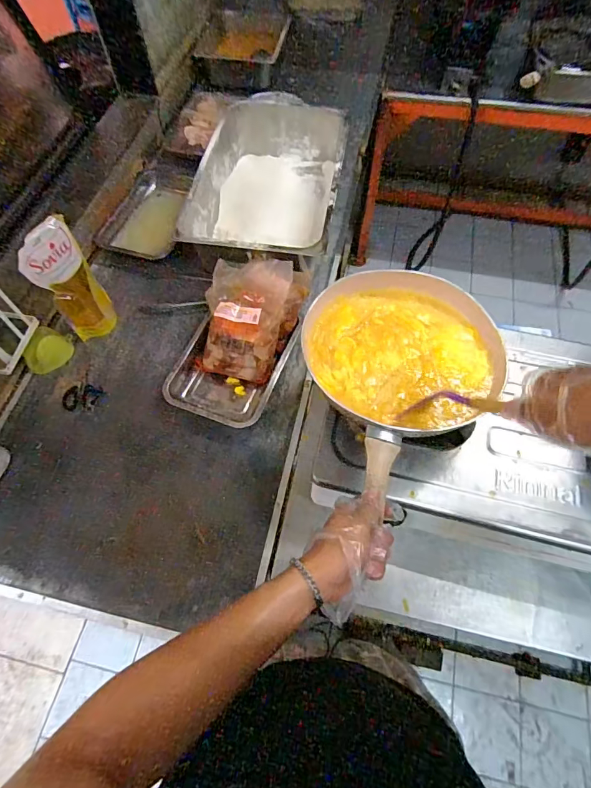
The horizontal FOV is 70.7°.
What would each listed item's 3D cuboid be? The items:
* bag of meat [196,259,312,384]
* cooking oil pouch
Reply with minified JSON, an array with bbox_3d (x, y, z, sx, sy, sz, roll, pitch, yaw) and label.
[{"bbox_3d":[-0.096,-0.153,0.849,0.182,0.080,0.255,18,95,11],"label":"bag of meat"},{"bbox_3d":[-0.450,-0.219,0.837,0.107,0.238,0.076,-32,67,-15],"label":"cooking oil pouch"}]

